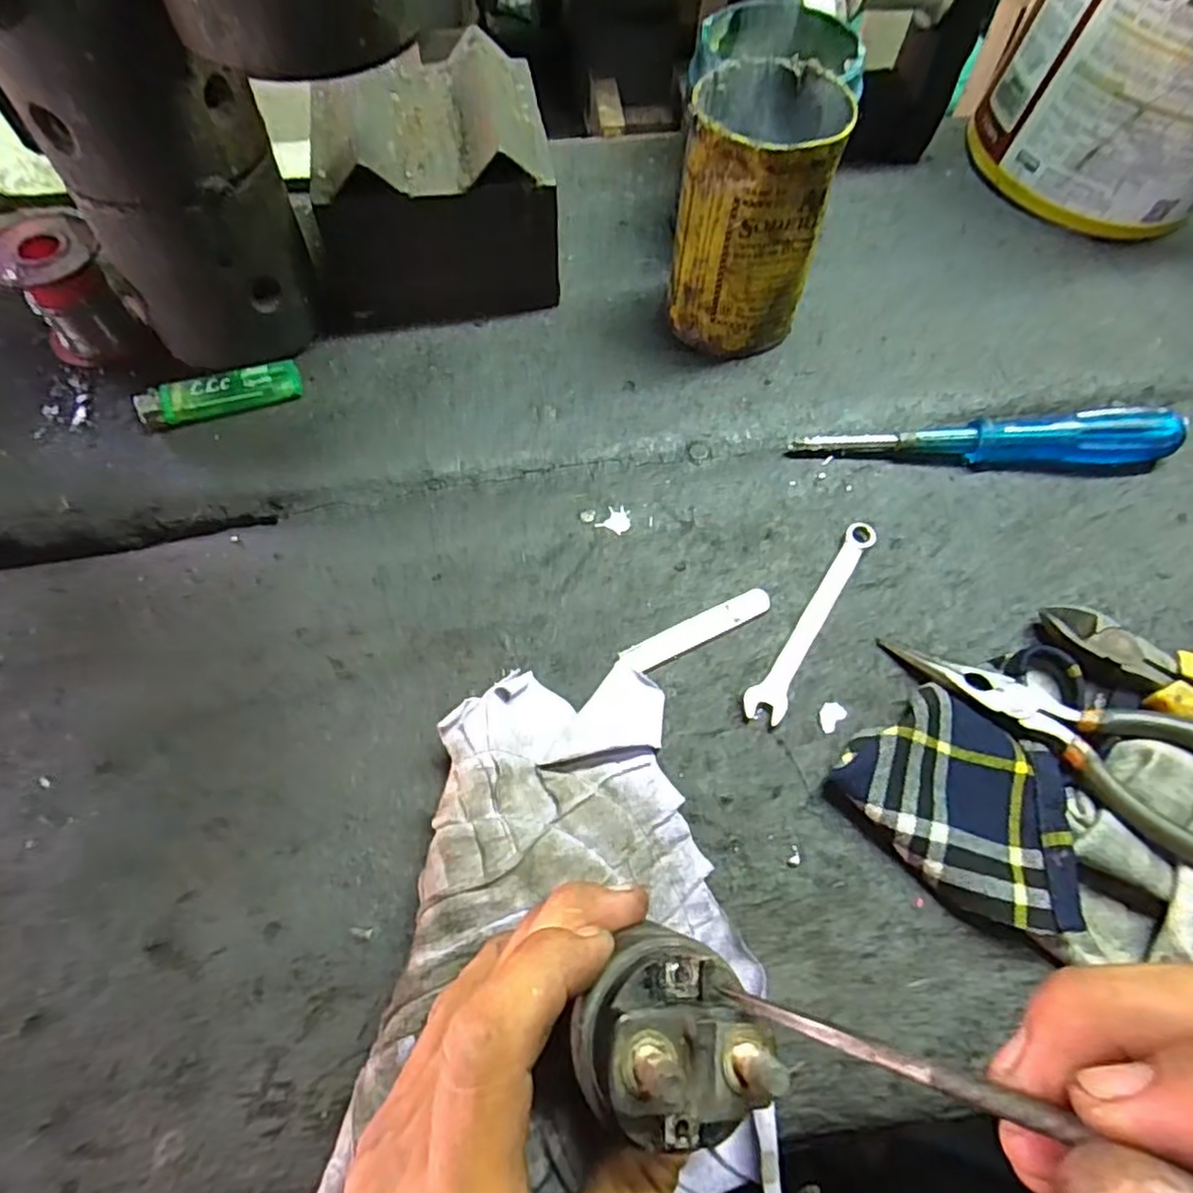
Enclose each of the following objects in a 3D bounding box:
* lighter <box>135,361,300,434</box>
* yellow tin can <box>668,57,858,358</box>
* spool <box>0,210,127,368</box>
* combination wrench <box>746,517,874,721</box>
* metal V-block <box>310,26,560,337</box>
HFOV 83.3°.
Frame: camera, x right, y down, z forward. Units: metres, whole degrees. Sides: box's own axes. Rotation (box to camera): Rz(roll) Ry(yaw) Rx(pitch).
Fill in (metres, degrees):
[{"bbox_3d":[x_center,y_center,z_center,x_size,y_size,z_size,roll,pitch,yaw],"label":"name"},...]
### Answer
[{"bbox_3d":[-0.195,-0.105,0.349,0.079,0.014,0.020,-21,66,-12],"label":"lighter"},{"bbox_3d":[0.080,-0.194,0.344,0.070,0.118,0.074,1,63,-2],"label":"yellow tin can"},{"bbox_3d":[-0.276,-0.160,0.351,0.047,0.056,0.047,1,63,-2],"label":"spool"},{"bbox_3d":[0.100,0.011,0.304,0.016,0.010,0.111,33,67,14],"label":"combination wrench"},{"bbox_3d":[-0.094,-0.226,0.371,0.132,0.088,0.106,-11,64,-7],"label":"metal V-block"}]

